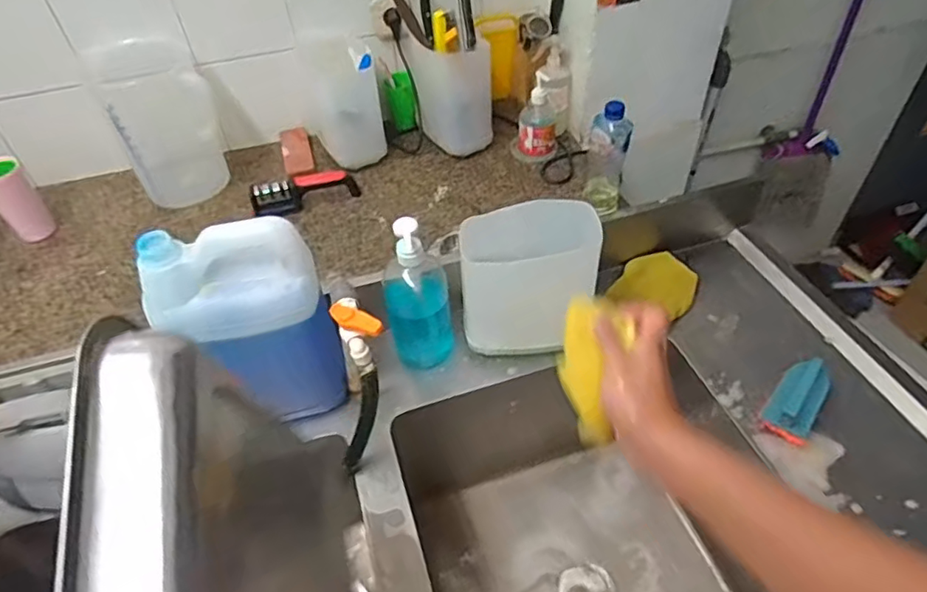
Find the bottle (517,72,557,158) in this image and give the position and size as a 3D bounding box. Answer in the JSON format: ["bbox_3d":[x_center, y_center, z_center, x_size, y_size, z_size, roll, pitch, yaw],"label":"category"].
[{"bbox_3d":[0.151,-0.358,1.157,0.075,0.175,0.075,3,47,7],"label":"bottle"}]

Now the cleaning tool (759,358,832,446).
[{"bbox_3d":[0.447,0.141,0.774,0.057,0.065,0.113,30,55,28],"label":"cleaning tool"}]

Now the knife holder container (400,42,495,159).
[{"bbox_3d":[-0.022,-0.424,1.201,0.138,0.217,0.185,-19,48,-14],"label":"knife holder container"}]

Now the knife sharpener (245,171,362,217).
[{"bbox_3d":[-0.307,-0.203,1.114,0.196,0.056,0.051,-20,48,-14],"label":"knife sharpener"}]

